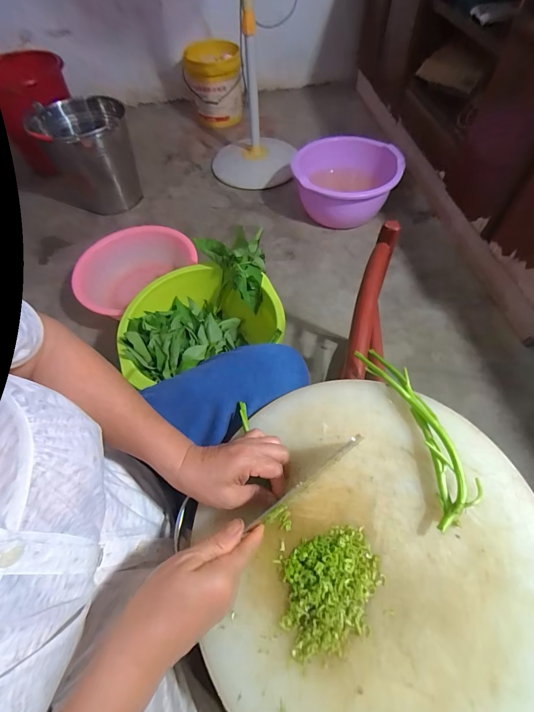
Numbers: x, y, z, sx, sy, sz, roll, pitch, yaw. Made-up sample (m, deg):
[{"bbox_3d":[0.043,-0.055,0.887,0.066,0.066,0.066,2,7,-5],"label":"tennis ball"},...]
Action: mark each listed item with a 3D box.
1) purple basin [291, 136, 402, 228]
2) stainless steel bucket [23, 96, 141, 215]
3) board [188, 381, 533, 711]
[{"bbox_3d":[0.275,-0.612,1.196,0.356,0.201,0.324,9,60,8],"label":"purple basin"},{"bbox_3d":[-0.644,-0.726,1.237,0.295,0.345,0.291,-1,59,2],"label":"stainless steel bucket"},{"bbox_3d":[0.110,0.202,0.337,0.340,0.022,0.353,-1,59,2],"label":"board"}]

